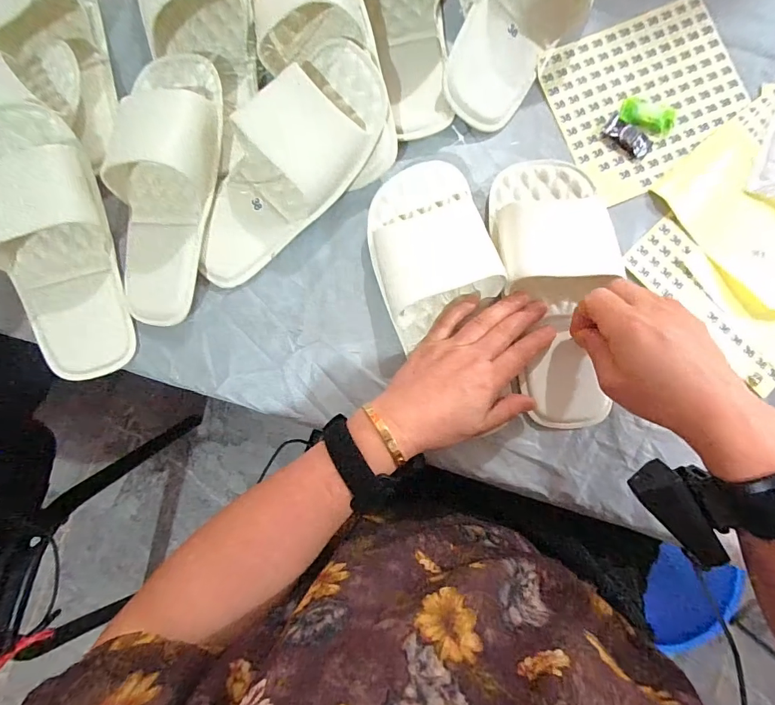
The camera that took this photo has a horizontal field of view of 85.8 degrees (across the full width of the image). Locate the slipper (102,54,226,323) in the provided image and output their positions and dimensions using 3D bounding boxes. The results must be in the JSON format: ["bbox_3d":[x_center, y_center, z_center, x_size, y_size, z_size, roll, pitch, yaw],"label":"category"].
[{"bbox_3d":[-0.204,-0.145,0.366,0.099,0.049,0.239,10,98,2],"label":"slipper"}]

